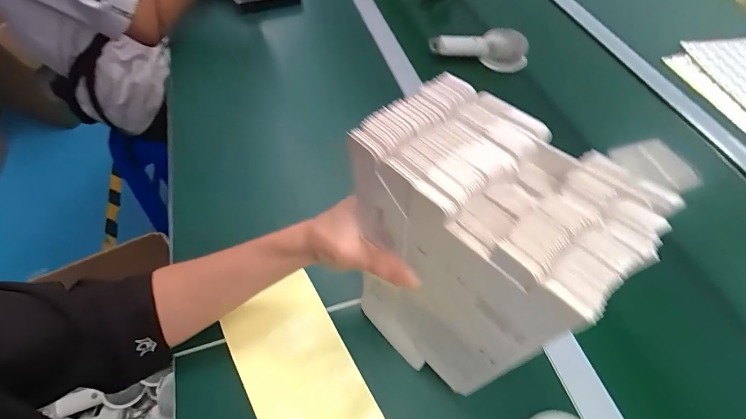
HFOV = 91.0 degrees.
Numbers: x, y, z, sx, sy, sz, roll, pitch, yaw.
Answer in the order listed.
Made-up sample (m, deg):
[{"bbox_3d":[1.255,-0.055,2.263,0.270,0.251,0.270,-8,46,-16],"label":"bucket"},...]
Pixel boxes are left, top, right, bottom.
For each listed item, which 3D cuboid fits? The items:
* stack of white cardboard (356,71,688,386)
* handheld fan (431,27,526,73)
[{"bbox_3d":[0.064,0.051,0.279,0.089,0.246,0.137,-36,62,-23],"label":"stack of white cardboard"},{"bbox_3d":[0.204,-0.310,0.705,0.179,0.074,0.034,15,57,9],"label":"handheld fan"}]

